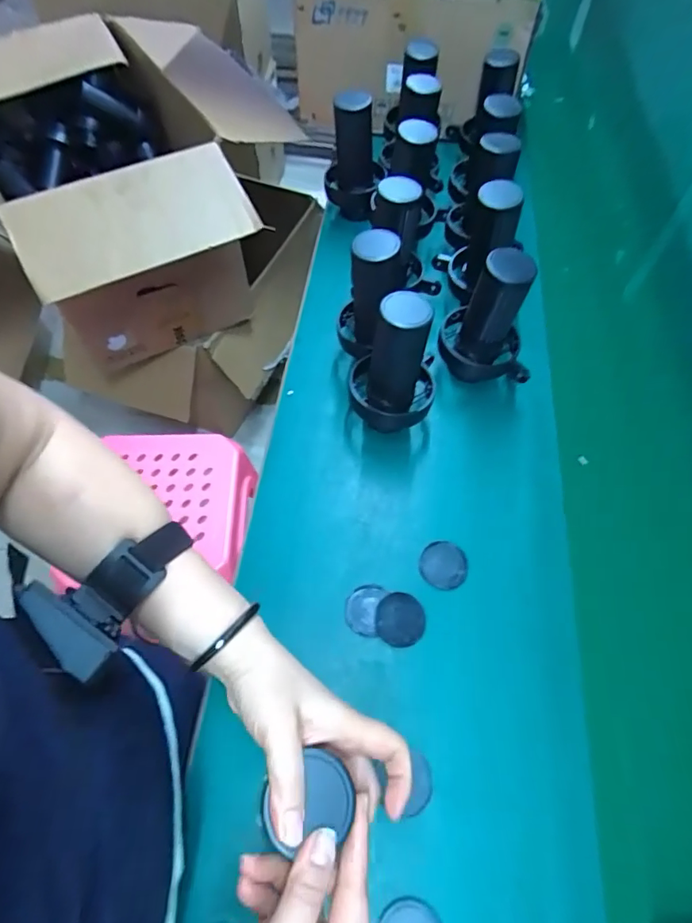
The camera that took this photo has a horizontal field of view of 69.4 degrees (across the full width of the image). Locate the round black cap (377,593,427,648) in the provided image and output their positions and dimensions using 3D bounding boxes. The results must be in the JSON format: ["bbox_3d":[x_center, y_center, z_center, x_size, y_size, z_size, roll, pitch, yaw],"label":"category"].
[{"bbox_3d":[0.054,0.155,0.491,0.047,0.004,0.051,1,60,-1],"label":"round black cap"}]

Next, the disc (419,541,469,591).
[{"bbox_3d":[0.102,0.108,0.521,0.048,0.004,0.049,1,60,-1],"label":"disc"}]

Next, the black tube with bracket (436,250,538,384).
[{"bbox_3d":[0.169,-0.155,0.585,0.111,0.166,0.073,16,61,8],"label":"black tube with bracket"}]

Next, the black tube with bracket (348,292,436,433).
[{"bbox_3d":[0.054,-0.104,0.557,0.095,0.169,0.094,7,60,3],"label":"black tube with bracket"}]

